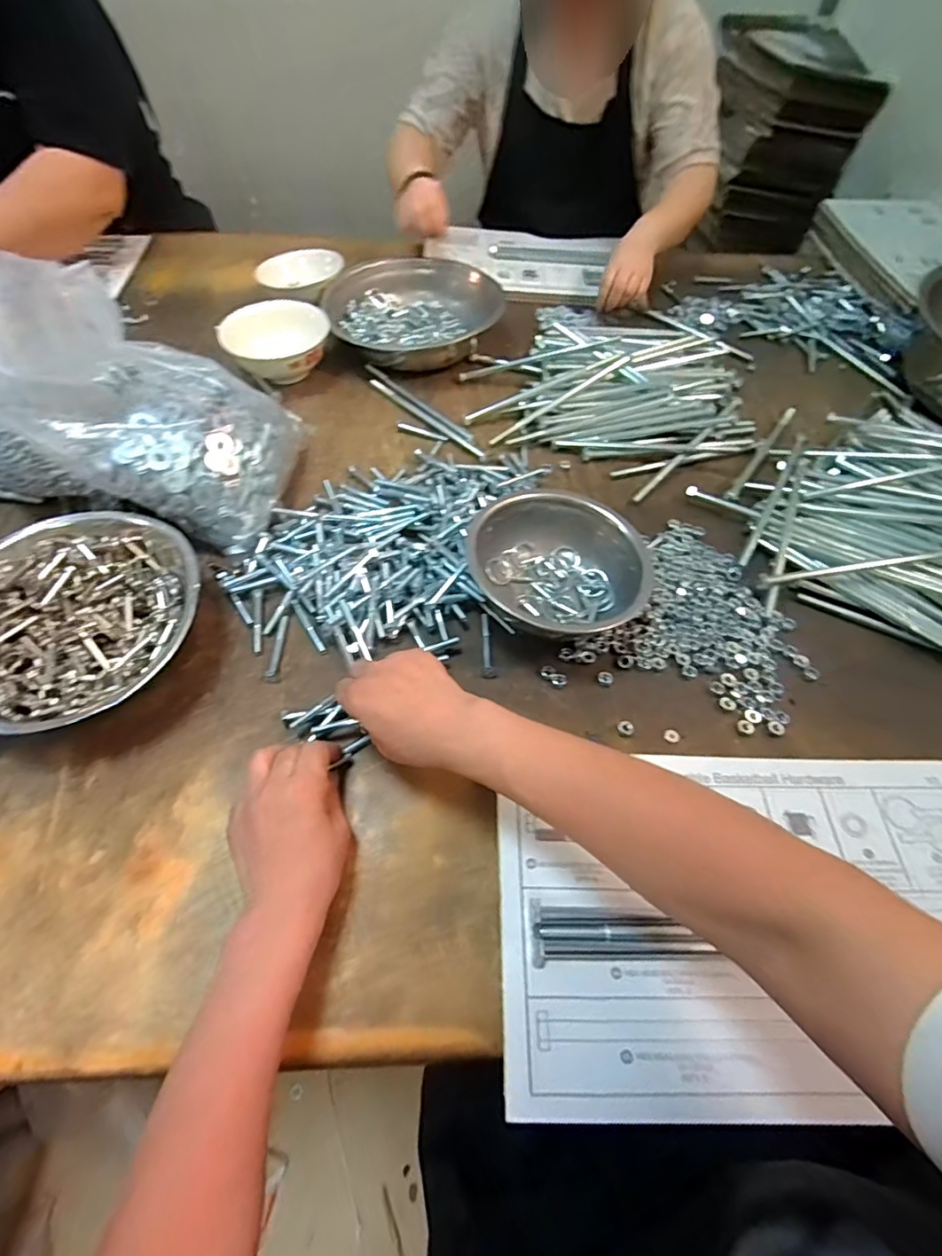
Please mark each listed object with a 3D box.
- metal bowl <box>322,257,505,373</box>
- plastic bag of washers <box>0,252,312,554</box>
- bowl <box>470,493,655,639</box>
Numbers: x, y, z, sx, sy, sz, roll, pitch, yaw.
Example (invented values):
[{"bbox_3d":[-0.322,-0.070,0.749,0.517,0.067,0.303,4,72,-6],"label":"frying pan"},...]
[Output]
[{"bbox_3d":[-0.092,-0.470,0.796,0.230,0.086,0.230,1,55,-1],"label":"metal bowl"},{"bbox_3d":[-0.322,-0.221,0.542,0.241,0.196,0.194,9,57,3],"label":"plastic bag of washers"},{"bbox_3d":[0.088,-0.058,0.521,0.141,0.080,0.144,1,55,-1],"label":"bowl"}]

